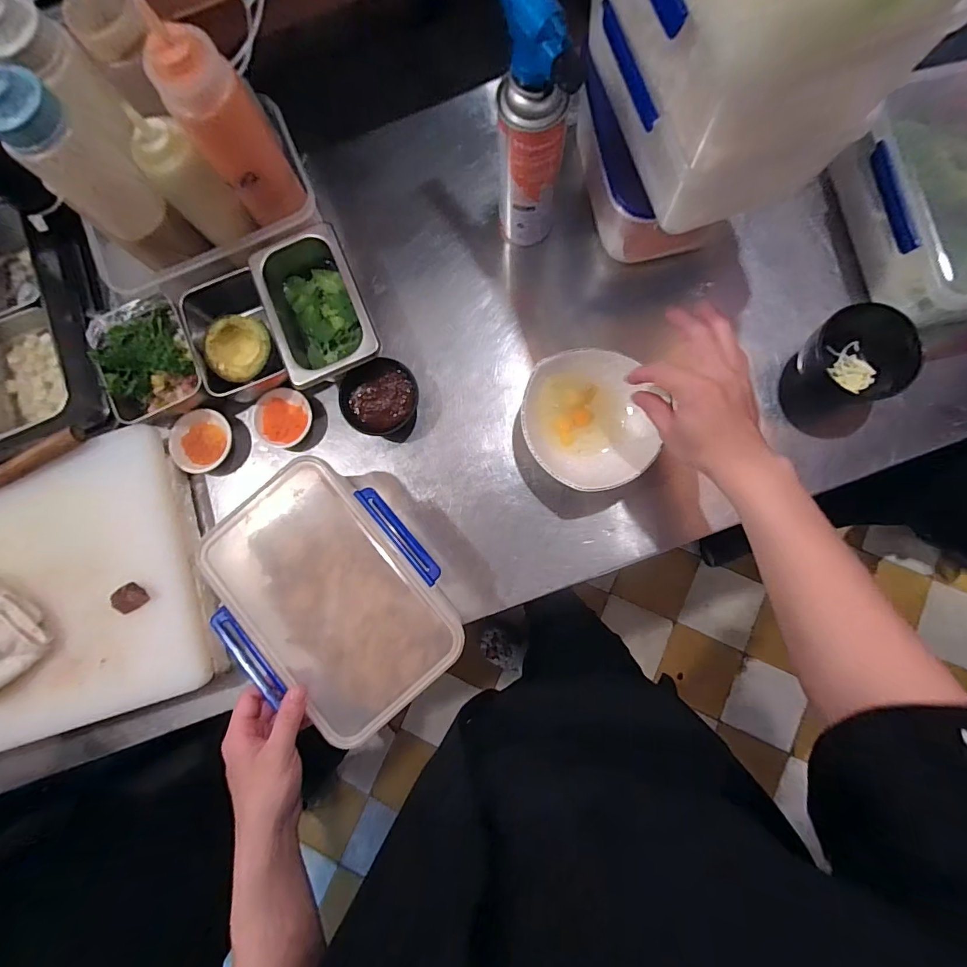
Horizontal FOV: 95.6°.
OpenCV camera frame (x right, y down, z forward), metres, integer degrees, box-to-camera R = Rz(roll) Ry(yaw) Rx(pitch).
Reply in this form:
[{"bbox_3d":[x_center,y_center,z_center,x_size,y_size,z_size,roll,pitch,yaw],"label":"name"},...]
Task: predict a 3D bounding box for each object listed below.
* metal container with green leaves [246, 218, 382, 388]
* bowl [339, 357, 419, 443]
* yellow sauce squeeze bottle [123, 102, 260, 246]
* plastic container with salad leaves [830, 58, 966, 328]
[{"bbox_3d":[-0.190,-0.197,0.518,0.108,0.069,0.171,-22,82,1],"label":"metal container with green leaves"},{"bbox_3d":[-0.120,-0.100,0.514,0.084,0.039,0.084,-1,83,4],"label":"bowl"},{"bbox_3d":[-0.297,-0.303,0.449,0.059,0.113,0.057,43,87,8],"label":"yellow sauce squeeze bottle"},{"bbox_3d":[0.496,-0.286,0.466,0.171,0.100,0.230,-13,82,2],"label":"plastic container with salad leaves"}]

